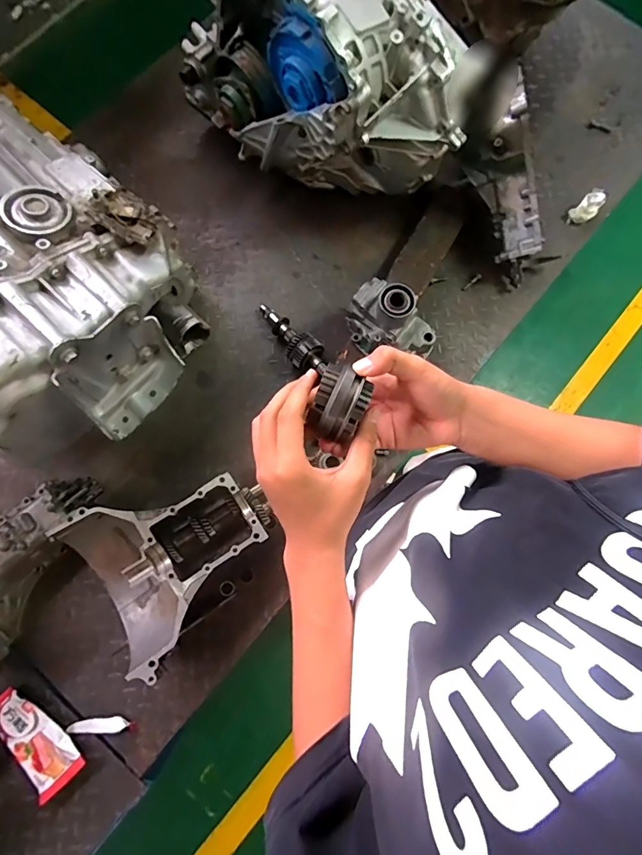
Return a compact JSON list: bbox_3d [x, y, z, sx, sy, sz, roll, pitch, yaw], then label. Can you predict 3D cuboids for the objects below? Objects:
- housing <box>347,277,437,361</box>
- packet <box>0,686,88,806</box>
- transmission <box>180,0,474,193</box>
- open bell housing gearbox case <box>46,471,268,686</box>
[{"bbox_3d":[0.133,-0.198,0.794,0.175,0.119,0.101,39,81,5],"label":"housing"},{"bbox_3d":[-0.501,0.541,0.734,0.192,0.024,0.085,43,81,7],"label":"packet"},{"bbox_3d":[-0.020,-0.636,0.774,0.533,0.355,0.256,36,81,5],"label":"transmission"},{"bbox_3d":[-0.255,0.224,0.746,0.304,0.119,0.281,-33,81,-7],"label":"open bell housing gearbox case"}]

